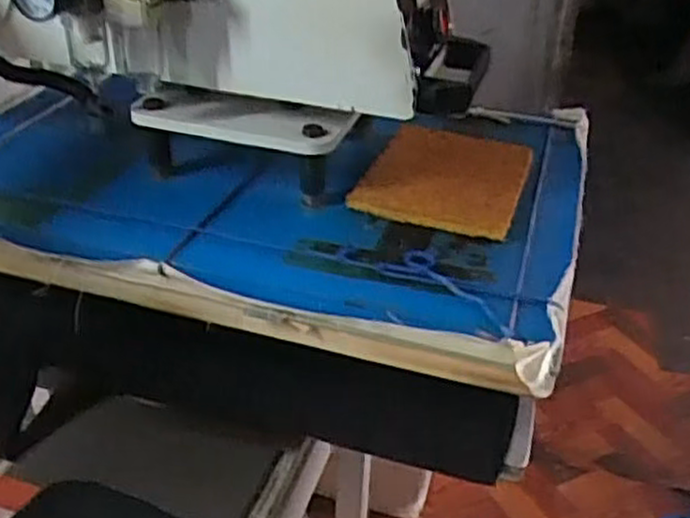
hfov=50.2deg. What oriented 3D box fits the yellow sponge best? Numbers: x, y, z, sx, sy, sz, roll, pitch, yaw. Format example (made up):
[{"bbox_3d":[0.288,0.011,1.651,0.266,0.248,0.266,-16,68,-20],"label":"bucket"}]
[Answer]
[{"bbox_3d":[0.099,-0.083,0.702,0.141,0.015,0.182,13,35,16],"label":"yellow sponge"}]

